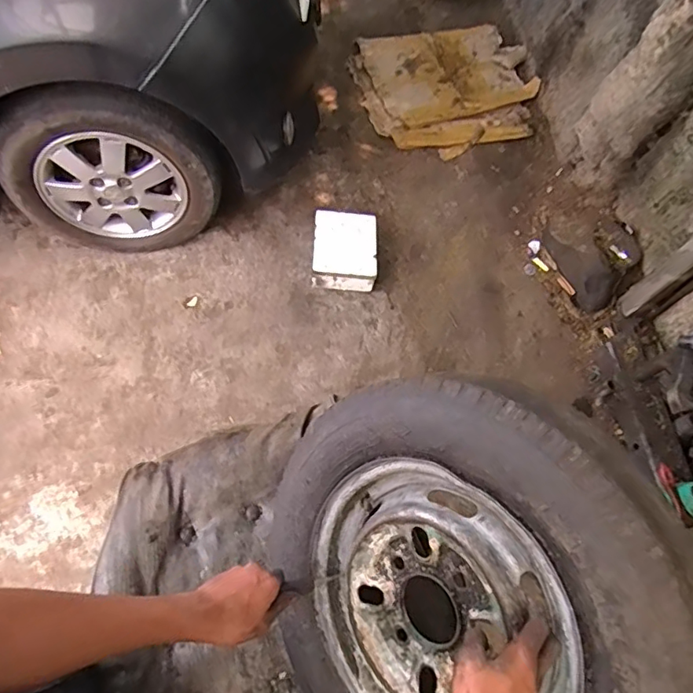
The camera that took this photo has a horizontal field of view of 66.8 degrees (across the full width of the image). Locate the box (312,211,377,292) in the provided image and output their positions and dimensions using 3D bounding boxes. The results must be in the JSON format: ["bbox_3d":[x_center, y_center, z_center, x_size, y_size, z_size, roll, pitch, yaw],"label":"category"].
[{"bbox_3d":[-0.009,-0.298,1.677,0.198,0.128,0.233,3,64,-5],"label":"box"}]

